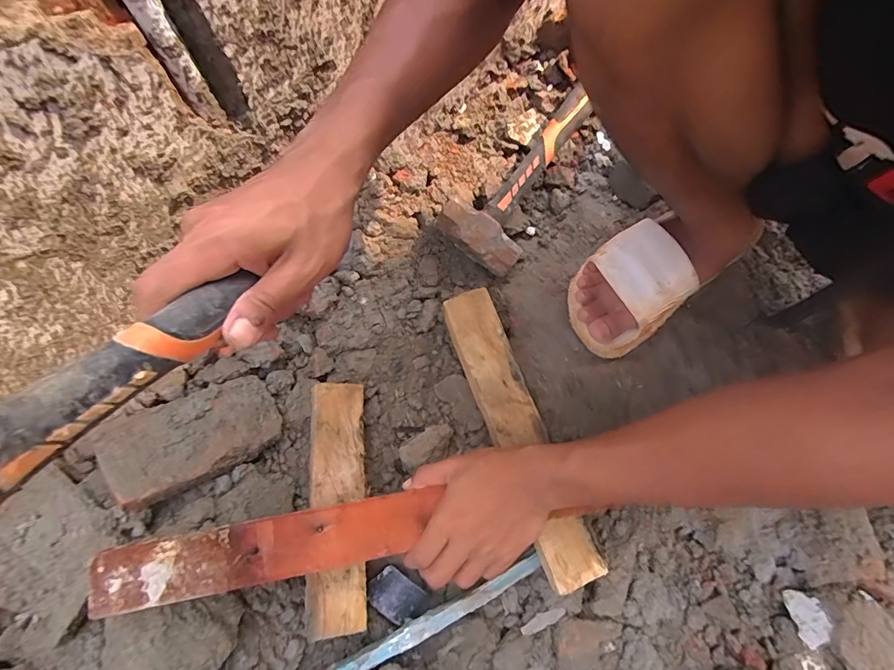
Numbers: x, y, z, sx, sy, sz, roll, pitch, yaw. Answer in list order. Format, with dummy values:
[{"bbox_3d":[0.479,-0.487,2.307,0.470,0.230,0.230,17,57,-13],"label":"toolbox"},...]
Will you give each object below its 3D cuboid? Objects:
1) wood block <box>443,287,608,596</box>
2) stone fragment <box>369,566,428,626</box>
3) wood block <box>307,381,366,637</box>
[{"bbox_3d":[0.075,0.099,0.486,0.058,0.037,0.324,-18,67,-7],"label":"wood block"},{"bbox_3d":[-0.055,0.273,0.466,0.054,0.012,0.041,32,70,14],"label":"stone fragment"},{"bbox_3d":[-0.118,0.175,0.475,0.054,0.027,0.248,-4,66,-1],"label":"wood block"}]

